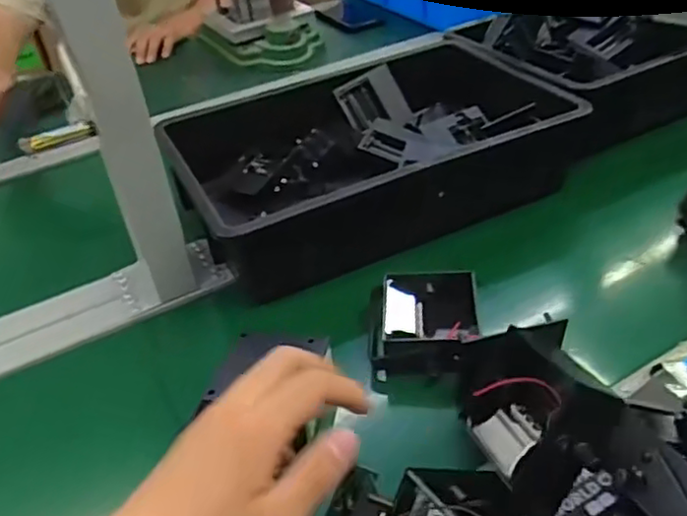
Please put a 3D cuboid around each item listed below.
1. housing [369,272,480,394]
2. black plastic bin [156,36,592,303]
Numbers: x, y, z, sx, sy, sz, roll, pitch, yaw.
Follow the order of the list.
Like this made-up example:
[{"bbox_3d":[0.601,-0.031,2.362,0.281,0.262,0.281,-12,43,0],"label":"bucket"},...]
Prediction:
[{"bbox_3d":[0.071,0.059,0.575,0.087,0.043,0.098,0,39,9],"label":"housing"},{"bbox_3d":[0.028,-0.121,0.765,0.428,0.104,0.310,-18,40,-13],"label":"black plastic bin"}]

